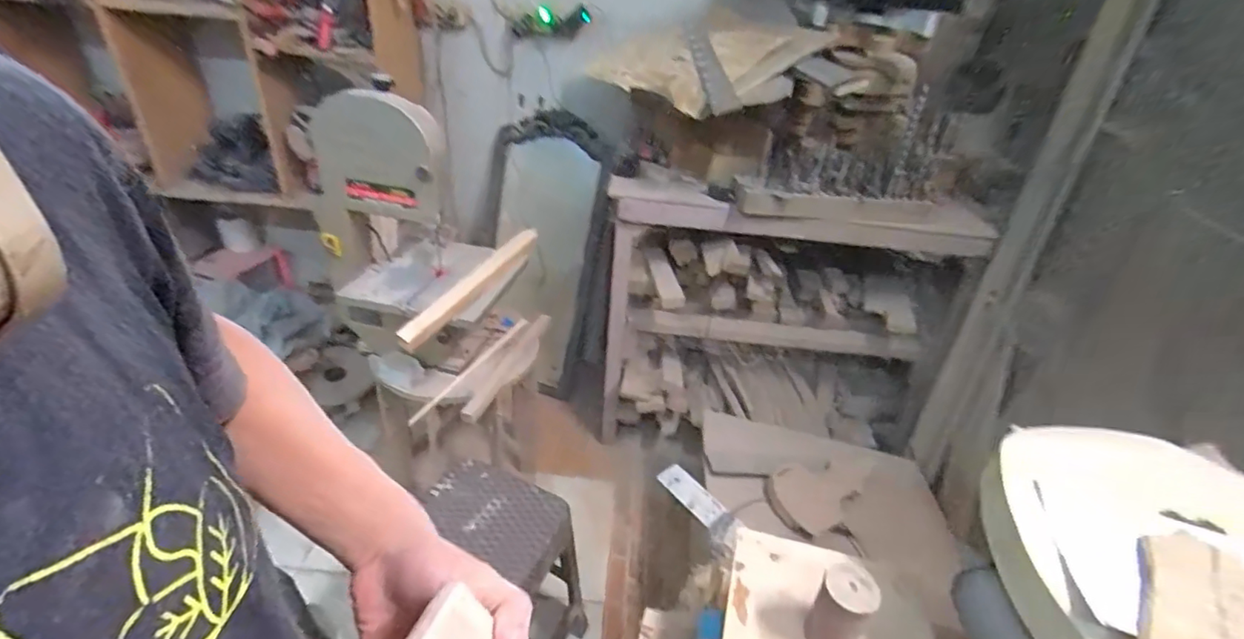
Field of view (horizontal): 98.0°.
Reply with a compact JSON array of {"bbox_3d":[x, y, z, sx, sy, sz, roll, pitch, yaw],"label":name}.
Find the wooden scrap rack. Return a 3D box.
[{"bbox_3d":[0.423,-0.002,1.622,0.929,0.798,0.316,4,34,-1],"label":"wooden scrap rack"}]

